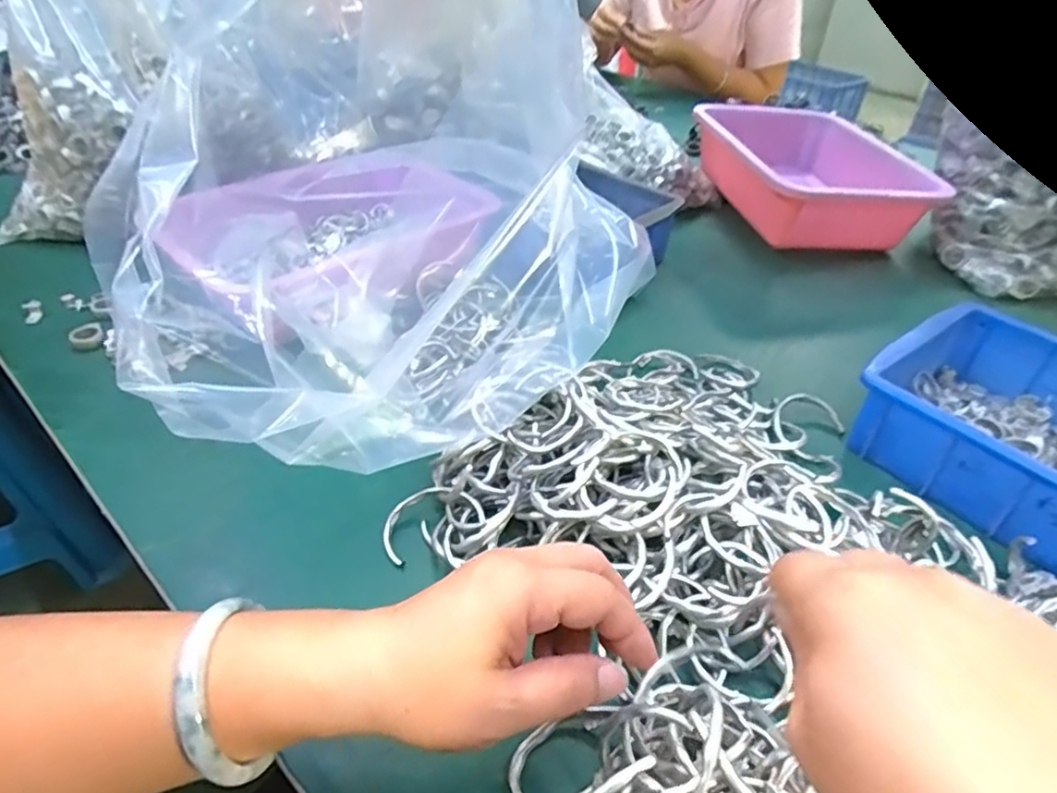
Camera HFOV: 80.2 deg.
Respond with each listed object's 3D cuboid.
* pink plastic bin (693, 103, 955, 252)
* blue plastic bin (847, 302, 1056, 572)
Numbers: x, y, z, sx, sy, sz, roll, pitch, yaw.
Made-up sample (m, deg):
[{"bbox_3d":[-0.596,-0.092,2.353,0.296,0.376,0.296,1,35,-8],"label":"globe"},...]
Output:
[{"bbox_3d":[0.351,-0.293,0.802,0.231,0.104,0.280,-2,41,-5],"label":"pink plastic bin"},{"bbox_3d":[0.380,0.036,0.444,0.173,0.065,0.241,-24,47,-28],"label":"blue plastic bin"}]

